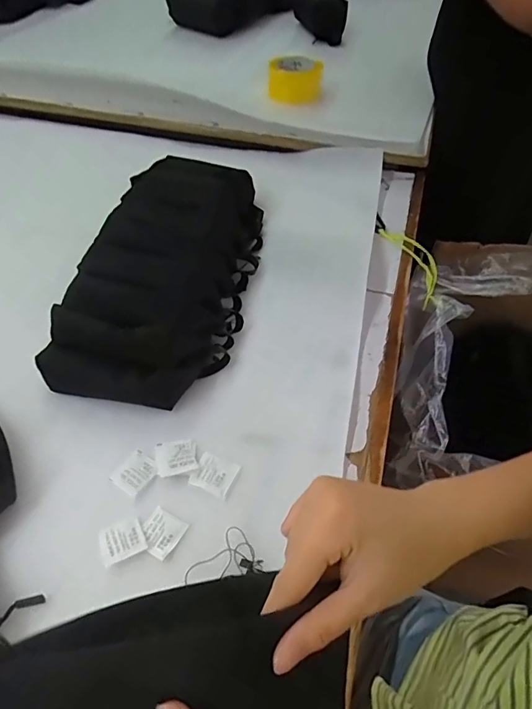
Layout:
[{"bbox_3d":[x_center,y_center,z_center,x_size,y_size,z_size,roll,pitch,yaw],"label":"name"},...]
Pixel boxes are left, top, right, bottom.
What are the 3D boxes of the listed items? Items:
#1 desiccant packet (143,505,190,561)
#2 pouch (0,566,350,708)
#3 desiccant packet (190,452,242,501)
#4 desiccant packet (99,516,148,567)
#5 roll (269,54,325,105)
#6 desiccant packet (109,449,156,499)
[{"bbox_3d":[-0.100,0.170,0.446,0.038,0.004,0.039,24,55,19],"label":"desiccant packet"},{"bbox_3d":[-0.040,0.165,0.234,0.172,0.011,0.085,-3,64,-27],"label":"pouch"},{"bbox_3d":[-0.053,0.124,0.485,0.043,0.005,0.039,18,53,15],"label":"desiccant packet"},{"bbox_3d":[-0.135,0.175,0.441,0.040,0.004,0.036,-18,52,-14],"label":"desiccant packet"},{"bbox_3d":[0.062,-0.567,0.968,0.107,0.071,0.107,0,50,0],"label":"roll"},{"bbox_3d":[-0.135,0.123,0.487,0.037,0.004,0.041,28,56,22],"label":"desiccant packet"}]

